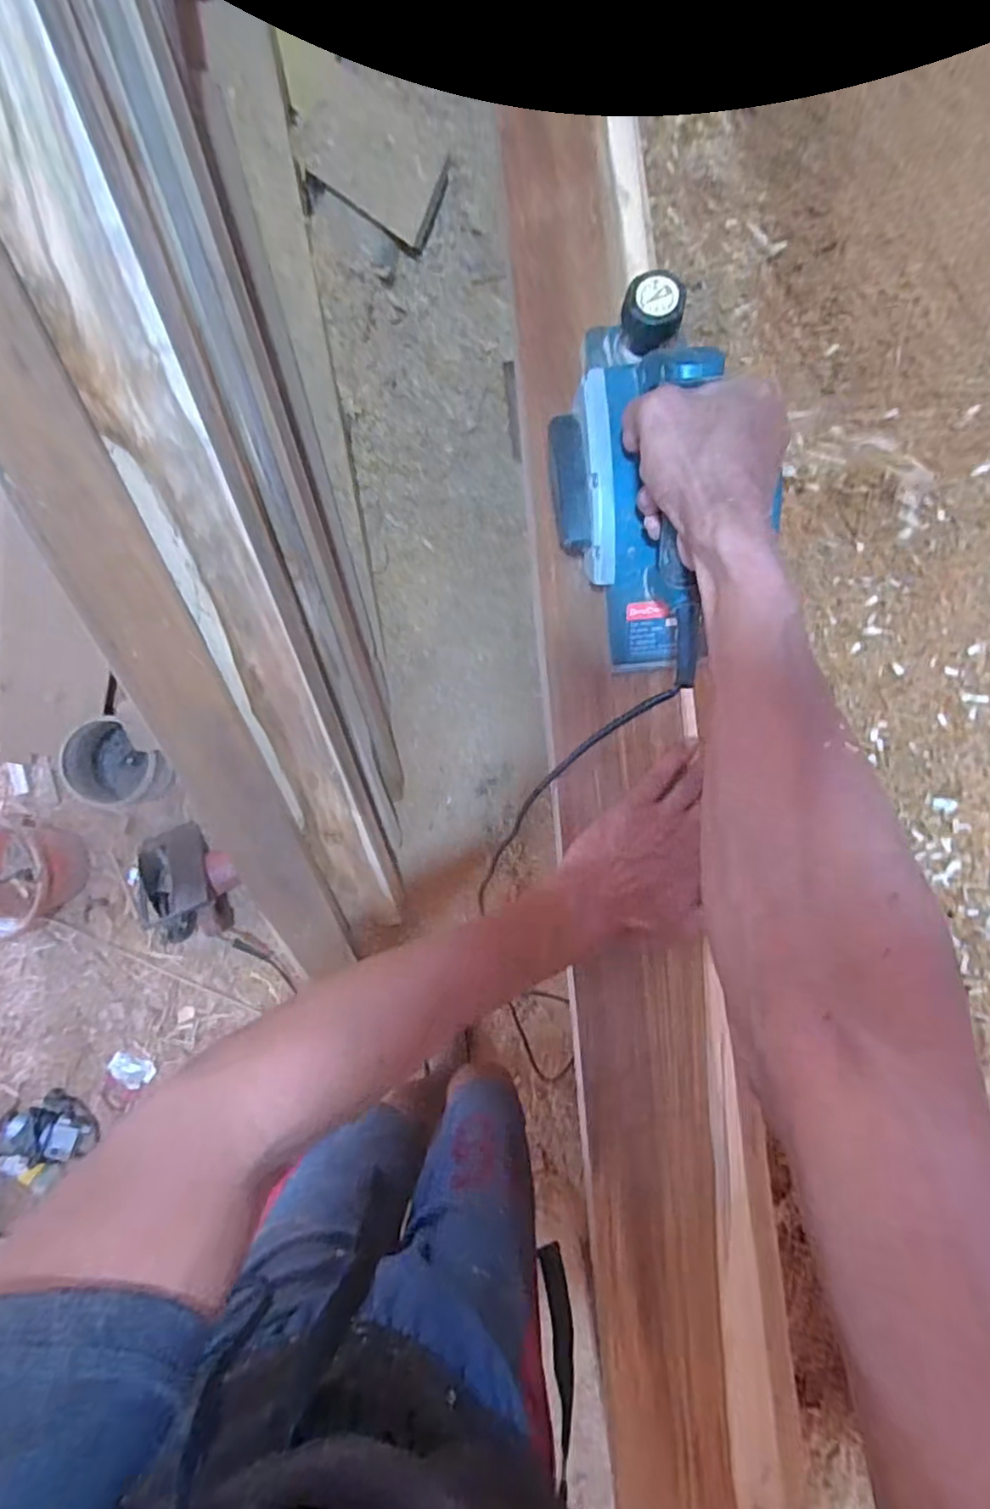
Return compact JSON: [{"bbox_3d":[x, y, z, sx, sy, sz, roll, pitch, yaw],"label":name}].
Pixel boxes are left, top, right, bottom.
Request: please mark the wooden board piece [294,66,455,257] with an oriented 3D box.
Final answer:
[{"bbox_3d":[-0.153,-0.784,0.819,0.178,0.013,0.119,21,133,-28],"label":"wooden board piece"}]

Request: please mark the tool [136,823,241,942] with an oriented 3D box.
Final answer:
[{"bbox_3d":[-0.654,0.269,1.298,0.172,0.179,0.235,-14,88,1],"label":"tool"}]

